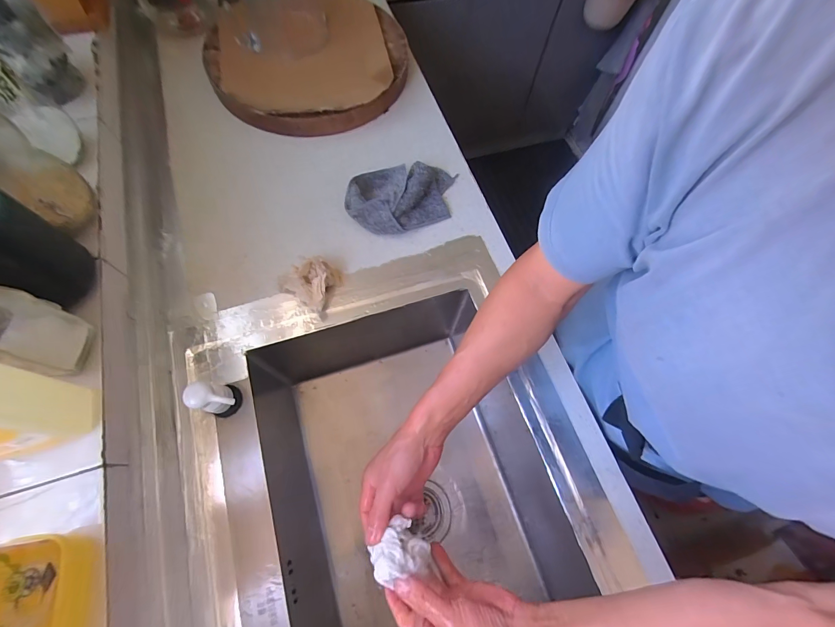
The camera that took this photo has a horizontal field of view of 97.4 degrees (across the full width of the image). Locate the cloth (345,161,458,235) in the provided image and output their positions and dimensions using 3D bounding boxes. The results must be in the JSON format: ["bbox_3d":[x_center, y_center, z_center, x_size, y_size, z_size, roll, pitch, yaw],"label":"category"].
[{"bbox_3d":[-0.022,-0.198,0.620,0.195,0.041,0.118,-22,71,-11],"label":"cloth"}]

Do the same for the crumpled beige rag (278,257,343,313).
[{"bbox_3d":[-0.160,-0.054,0.554,0.086,0.042,0.074,33,71,10],"label":"crumpled beige rag"}]

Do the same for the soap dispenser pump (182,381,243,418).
[{"bbox_3d":[-0.244,0.108,0.459,0.052,0.082,0.040,19,69,5],"label":"soap dispenser pump"}]

